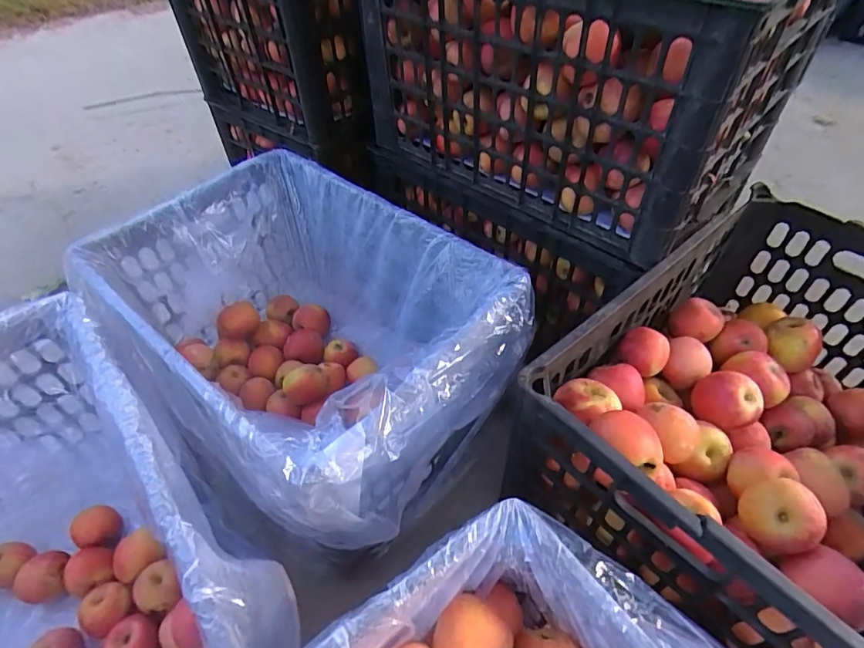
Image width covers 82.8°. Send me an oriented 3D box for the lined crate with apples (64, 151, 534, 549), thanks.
[{"bbox_3d":[-0.171,0.016,0.670,0.518,0.241,0.362,29,58,26],"label":"lined crate with apples"}]

